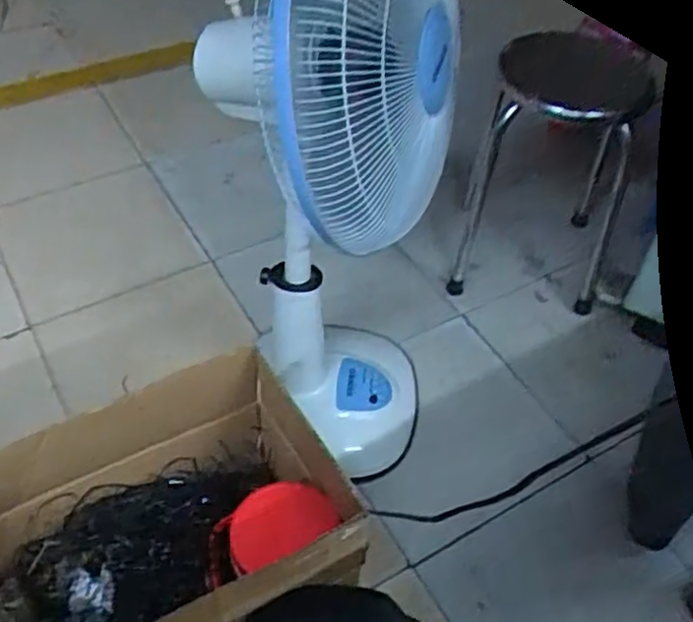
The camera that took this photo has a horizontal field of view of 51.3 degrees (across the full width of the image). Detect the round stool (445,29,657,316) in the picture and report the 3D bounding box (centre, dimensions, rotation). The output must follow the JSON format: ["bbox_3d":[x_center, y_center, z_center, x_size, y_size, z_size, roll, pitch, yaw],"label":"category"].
[{"bbox_3d":[0.413,-0.281,1.489,0.289,0.450,0.343,14,50,10],"label":"round stool"}]

